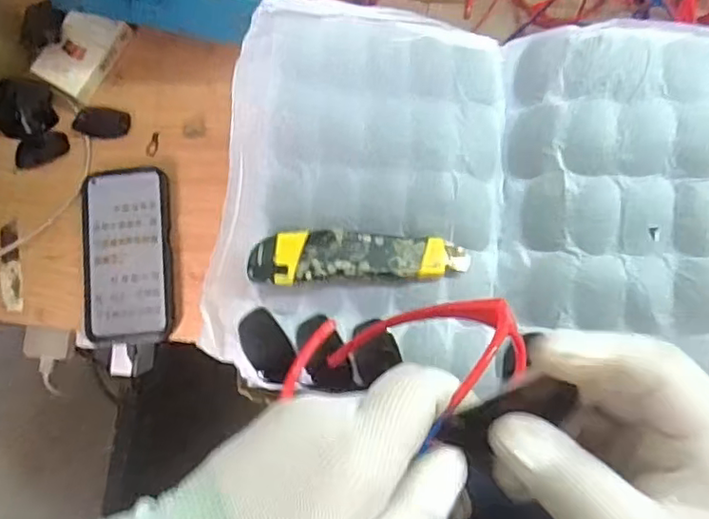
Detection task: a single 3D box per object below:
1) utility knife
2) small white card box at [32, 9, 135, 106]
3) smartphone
[{"bbox_3d":[0.004,-0.004,0.426,0.153,0.017,0.038,-4,82,2],"label":"utility knife"},{"bbox_3d":[-0.266,-0.202,0.576,0.055,0.029,0.087,26,84,6],"label":"small white card box"},{"bbox_3d":[-0.211,-0.003,0.550,0.079,0.016,0.157,-4,82,2],"label":"smartphone"}]

